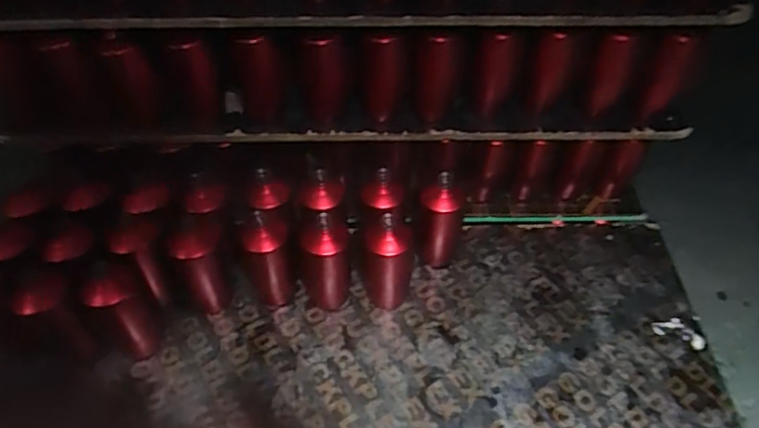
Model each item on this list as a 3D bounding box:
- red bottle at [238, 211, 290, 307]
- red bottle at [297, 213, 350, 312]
[{"bbox_3d":[-0.191,0.072,1.005,0.067,0.201,0.077,-10,50,-9],"label":"red bottle"},{"bbox_3d":[-0.094,0.078,1.001,0.081,0.198,0.088,-7,49,-6],"label":"red bottle"}]

